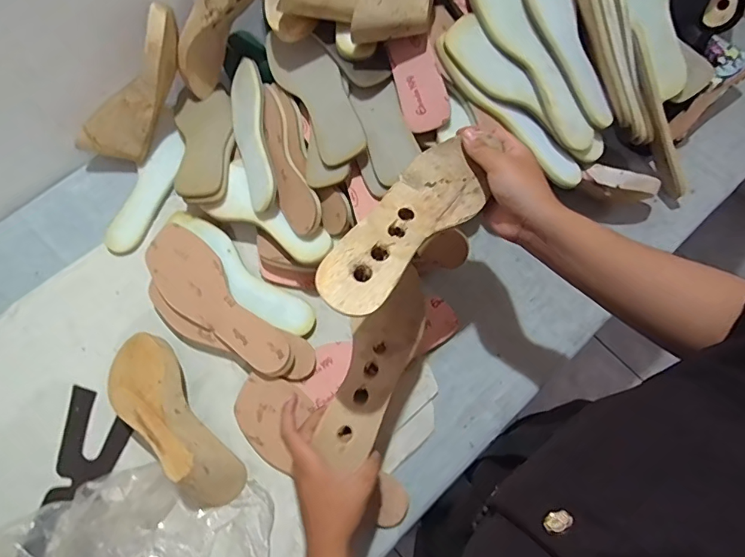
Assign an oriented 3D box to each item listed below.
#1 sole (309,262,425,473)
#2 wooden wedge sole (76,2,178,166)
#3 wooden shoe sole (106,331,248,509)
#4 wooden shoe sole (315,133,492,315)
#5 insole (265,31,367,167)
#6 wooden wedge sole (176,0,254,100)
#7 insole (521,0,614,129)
[{"bbox_3d":[0.001,0.088,0.491,0.066,0.024,0.211,22,71,9],"label":"sole"},{"bbox_3d":[-0.326,-0.262,0.647,0.061,0.069,0.227,40,107,14],"label":"wooden wedge sole"},{"bbox_3d":[-0.241,0.164,0.536,0.081,0.081,0.227,-34,73,-10],"label":"wooden shoe sole"},{"bbox_3d":[0.030,-0.047,0.400,0.073,0.029,0.201,34,58,13],"label":"wooden shoe sole"},{"bbox_3d":[-0.073,-0.239,0.589,0.073,0.018,0.224,-35,71,15],"label":"insole"},{"bbox_3d":[-0.214,-0.359,0.639,0.081,0.233,0.068,-2,65,-37],"label":"wooden wedge sole"},{"bbox_3d":[0.240,-0.297,0.571,0.078,0.020,0.231,-27,97,-8],"label":"insole"}]

